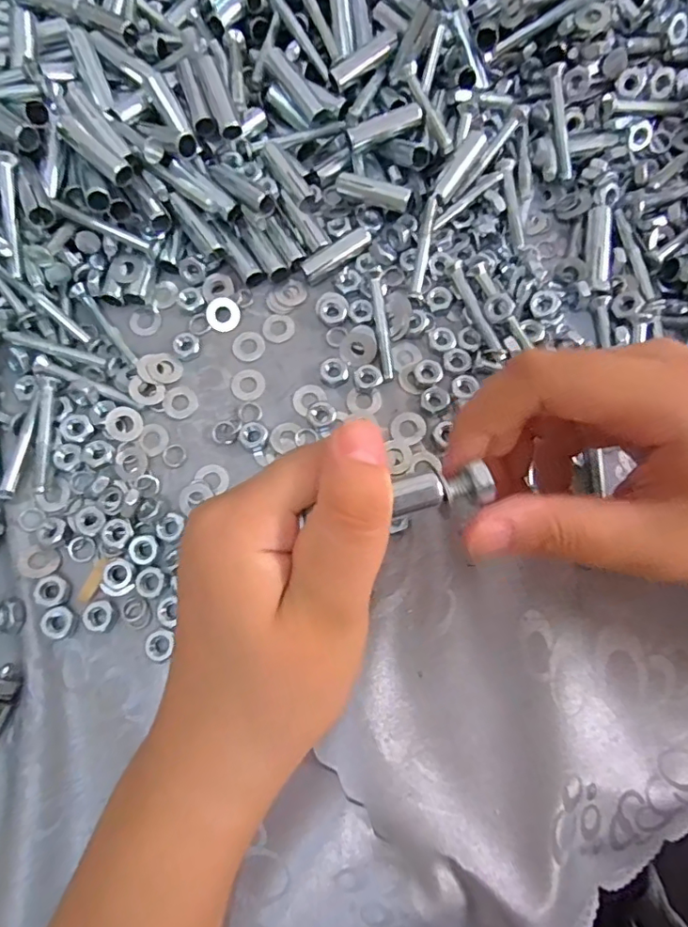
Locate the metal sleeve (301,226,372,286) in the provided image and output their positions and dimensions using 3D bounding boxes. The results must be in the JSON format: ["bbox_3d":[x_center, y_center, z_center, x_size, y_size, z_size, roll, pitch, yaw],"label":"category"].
[{"bbox_3d":[-0.004,-0.108,0.277,0.041,0.006,0.010,-36,76,-9],"label":"metal sleeve"}]

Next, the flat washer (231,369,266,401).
[{"bbox_3d":[-0.047,-0.038,0.265,0.016,0.004,0.017,0,73,-1],"label":"flat washer"}]

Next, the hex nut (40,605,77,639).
[{"bbox_3d":[-0.122,0.068,0.231,0.013,0.004,0.013,-7,73,-1],"label":"hex nut"}]

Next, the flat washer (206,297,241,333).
[{"bbox_3d":[-0.061,-0.075,0.273,0.016,0.004,0.017,0,75,2],"label":"flat washer"}]

